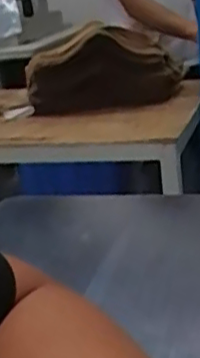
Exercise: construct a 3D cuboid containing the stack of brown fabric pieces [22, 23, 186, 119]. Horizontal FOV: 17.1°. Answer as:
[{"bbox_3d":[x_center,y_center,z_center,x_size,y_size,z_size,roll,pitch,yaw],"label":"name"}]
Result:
[{"bbox_3d":[0.010,-0.322,1.878,0.430,0.185,0.346,-6,17,0],"label":"stack of brown fabric pieces"}]

